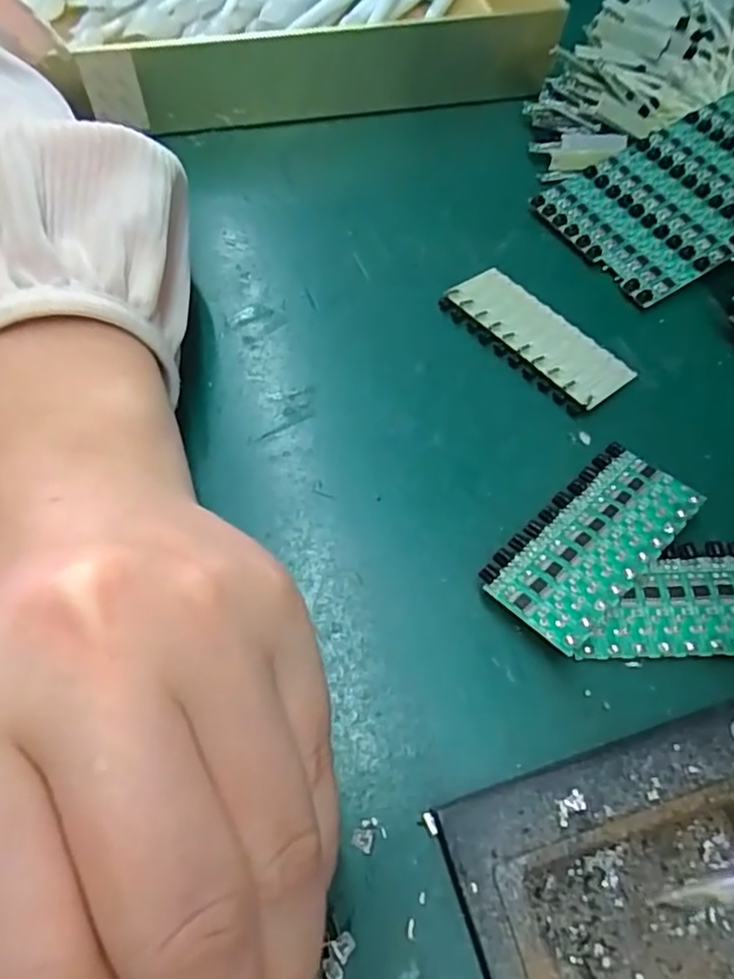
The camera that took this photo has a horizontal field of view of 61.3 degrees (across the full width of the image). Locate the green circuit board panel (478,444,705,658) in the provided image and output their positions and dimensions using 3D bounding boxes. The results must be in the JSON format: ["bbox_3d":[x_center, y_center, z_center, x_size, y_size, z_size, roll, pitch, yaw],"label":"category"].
[{"bbox_3d":[0.074,0.017,0.206,0.079,0.012,0.035,-40,69,-22],"label":"green circuit board panel"}]

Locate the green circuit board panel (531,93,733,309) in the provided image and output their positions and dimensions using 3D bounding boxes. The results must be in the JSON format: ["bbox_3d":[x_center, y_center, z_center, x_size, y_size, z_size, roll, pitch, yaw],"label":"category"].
[{"bbox_3d":[0.155,-0.141,0.292,0.133,0.004,0.080,-28,66,-9],"label":"green circuit board panel"}]

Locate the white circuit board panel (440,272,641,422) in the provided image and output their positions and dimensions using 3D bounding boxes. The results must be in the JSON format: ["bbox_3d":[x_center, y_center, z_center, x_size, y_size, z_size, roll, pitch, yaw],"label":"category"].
[{"bbox_3d":[0.069,-0.064,0.256,0.036,0.007,0.078,-35,67,-20],"label":"white circuit board panel"}]

